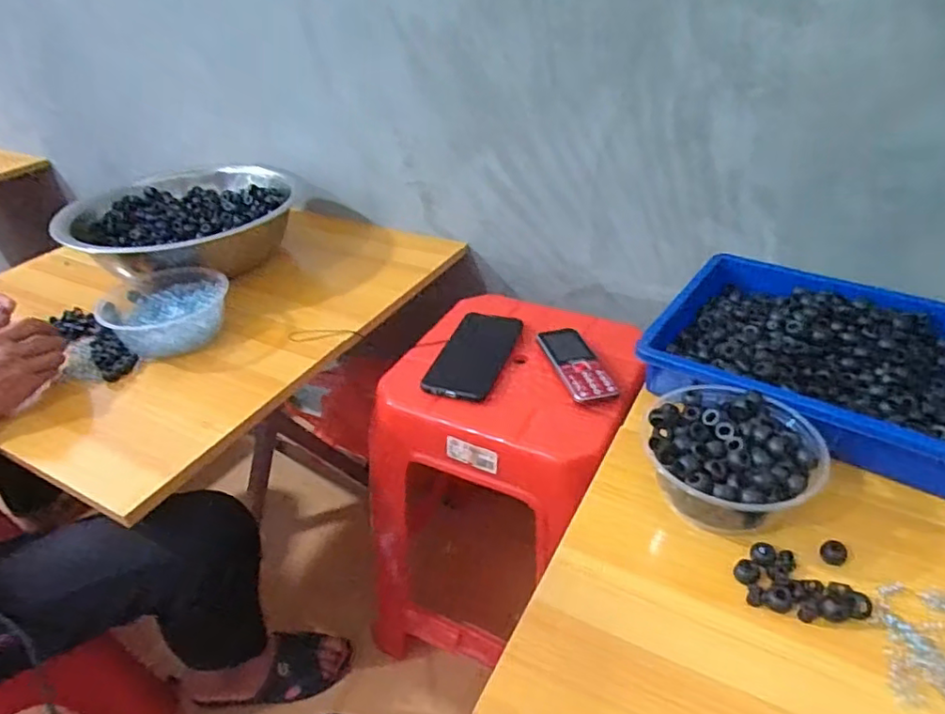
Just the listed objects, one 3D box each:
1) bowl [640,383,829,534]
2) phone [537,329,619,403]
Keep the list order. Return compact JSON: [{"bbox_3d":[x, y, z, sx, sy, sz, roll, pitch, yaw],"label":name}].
[{"bbox_3d":[0.200,0.087,0.486,0.130,0.062,0.126,27,45,35],"label":"bowl"},{"bbox_3d":[0.119,0.005,0.697,0.052,0.012,0.132,-11,36,-10],"label":"phone"}]

